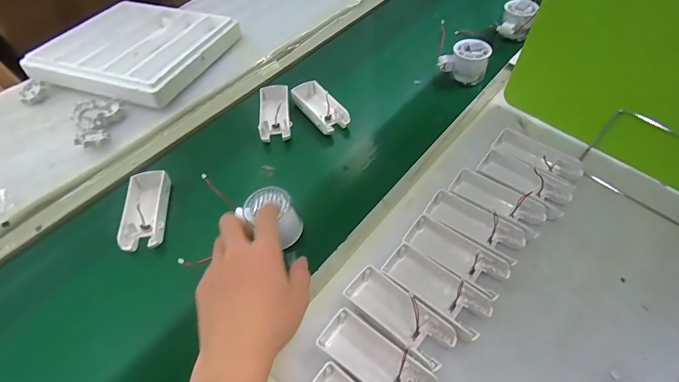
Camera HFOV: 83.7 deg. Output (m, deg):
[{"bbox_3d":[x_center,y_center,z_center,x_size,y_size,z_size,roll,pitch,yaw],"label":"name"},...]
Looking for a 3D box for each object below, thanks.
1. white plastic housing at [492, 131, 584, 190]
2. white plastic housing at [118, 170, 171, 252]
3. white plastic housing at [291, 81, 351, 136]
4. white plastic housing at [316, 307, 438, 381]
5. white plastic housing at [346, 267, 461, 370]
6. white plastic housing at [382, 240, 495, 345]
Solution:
[{"bbox_3d":[0.253,-0.038,0.491,0.106,0.032,0.048,33,59,25],"label":"white plastic housing"},{"bbox_3d":[-0.245,0.024,0.482,0.049,0.027,0.111,-10,52,-6],"label":"white plastic housing"},{"bbox_3d":[-0.031,-0.131,0.594,0.052,0.027,0.106,-27,55,-18],"label":"white plastic housing"},{"bbox_3d":[0.034,0.157,0.345,0.108,0.028,0.044,30,58,24],"label":"white plastic housing"},{"bbox_3d":[0.058,0.123,0.371,0.107,0.030,0.046,35,60,26],"label":"white plastic housing"},{"bbox_3d":[0.097,0.103,0.388,0.107,0.028,0.048,36,61,27],"label":"white plastic housing"}]

